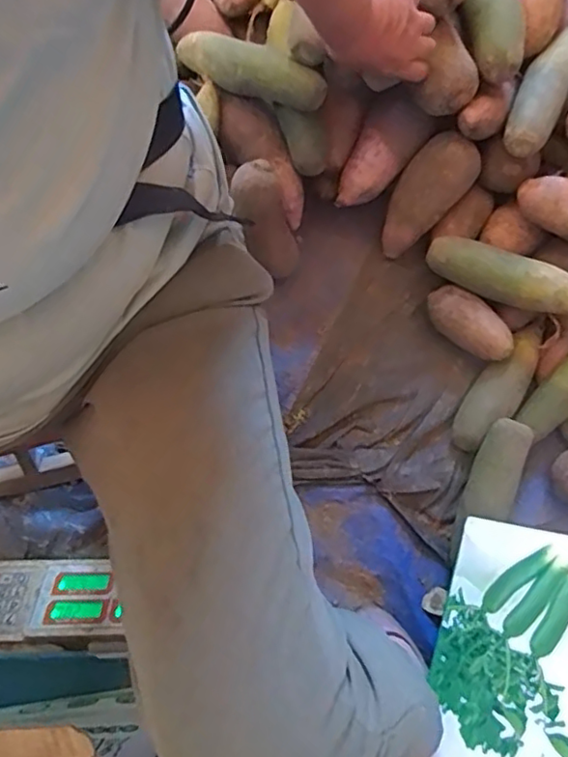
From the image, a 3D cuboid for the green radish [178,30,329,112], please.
[{"bbox_3d":[-0.036,-0.352,0.682,0.173,0.044,0.049,20,79,4],"label":"green radish"}]

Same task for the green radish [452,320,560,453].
[{"bbox_3d":[0.273,0.004,0.749,0.059,0.047,0.194,37,80,7],"label":"green radish"}]

